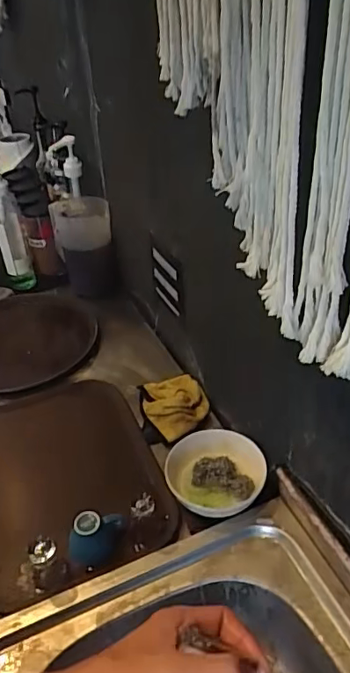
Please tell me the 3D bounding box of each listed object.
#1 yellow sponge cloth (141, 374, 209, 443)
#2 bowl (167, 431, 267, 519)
[{"bbox_3d":[0.001,0.124,0.948,0.115,0.041,0.135,-11,37,-8],"label":"yellow sponge cloth"},{"bbox_3d":[0.063,0.208,0.788,0.142,0.047,0.150,-3,37,2],"label":"bowl"}]

